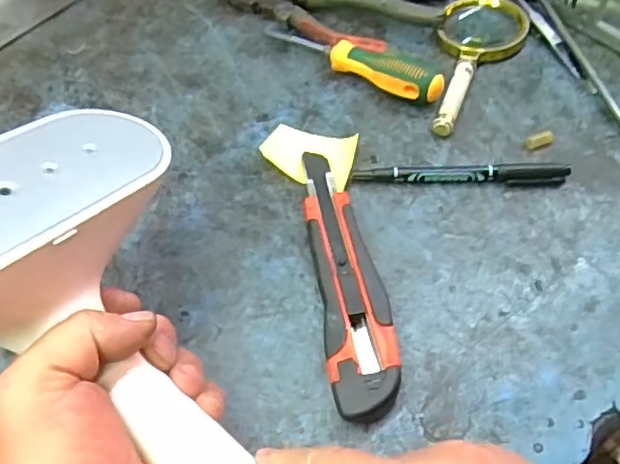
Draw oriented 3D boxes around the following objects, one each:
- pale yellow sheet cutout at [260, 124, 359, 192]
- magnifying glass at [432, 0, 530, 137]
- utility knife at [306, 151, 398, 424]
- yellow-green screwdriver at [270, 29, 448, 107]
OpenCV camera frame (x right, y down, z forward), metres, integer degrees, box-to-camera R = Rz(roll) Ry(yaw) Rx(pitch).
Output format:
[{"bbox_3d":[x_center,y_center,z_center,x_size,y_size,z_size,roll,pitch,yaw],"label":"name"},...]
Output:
[{"bbox_3d":[0.000,-0.051,0.429,0.064,0.016,0.040,18,59,17],"label":"pale yellow sheet cutout"},{"bbox_3d":[0.117,-0.123,0.467,0.063,0.017,0.139,15,58,15],"label":"magnifying glass"},{"bbox_3d":[0.022,0.021,0.376,0.038,0.018,0.177,-8,55,-1],"label":"utility knife"},{"bbox_3d":[0.028,-0.131,0.474,0.154,0.029,0.025,35,65,25],"label":"yellow-green screwdriver"}]

